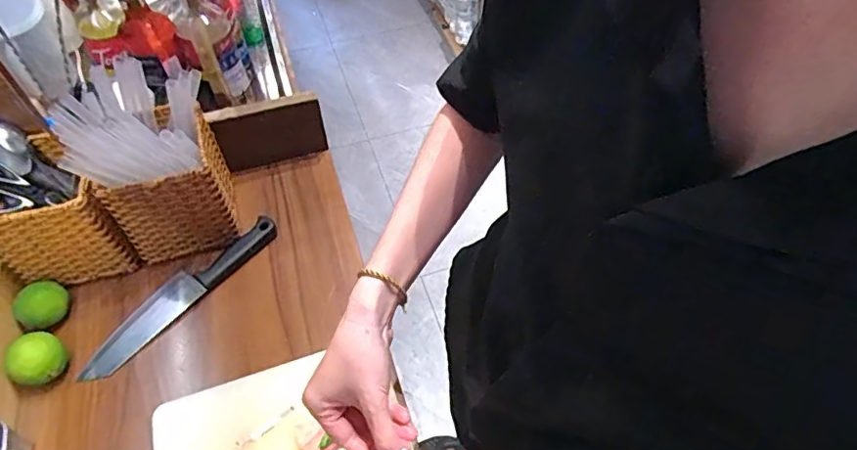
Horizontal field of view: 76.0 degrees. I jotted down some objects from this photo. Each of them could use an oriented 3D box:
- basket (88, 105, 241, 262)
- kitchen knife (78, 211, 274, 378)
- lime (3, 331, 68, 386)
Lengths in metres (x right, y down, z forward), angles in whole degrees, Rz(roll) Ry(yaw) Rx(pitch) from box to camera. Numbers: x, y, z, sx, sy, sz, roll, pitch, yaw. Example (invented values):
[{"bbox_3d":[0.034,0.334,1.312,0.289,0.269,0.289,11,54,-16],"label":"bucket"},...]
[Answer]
[{"bbox_3d":[-0.314,-0.051,0.677,0.119,0.133,0.122,-13,55,-9],"label":"basket"},{"bbox_3d":[-0.299,0.078,0.665,0.054,0.025,0.263,35,61,23],"label":"kitchen knife"},{"bbox_3d":[-0.423,0.144,0.591,0.048,0.051,0.052,0,54,0],"label":"lime"}]

